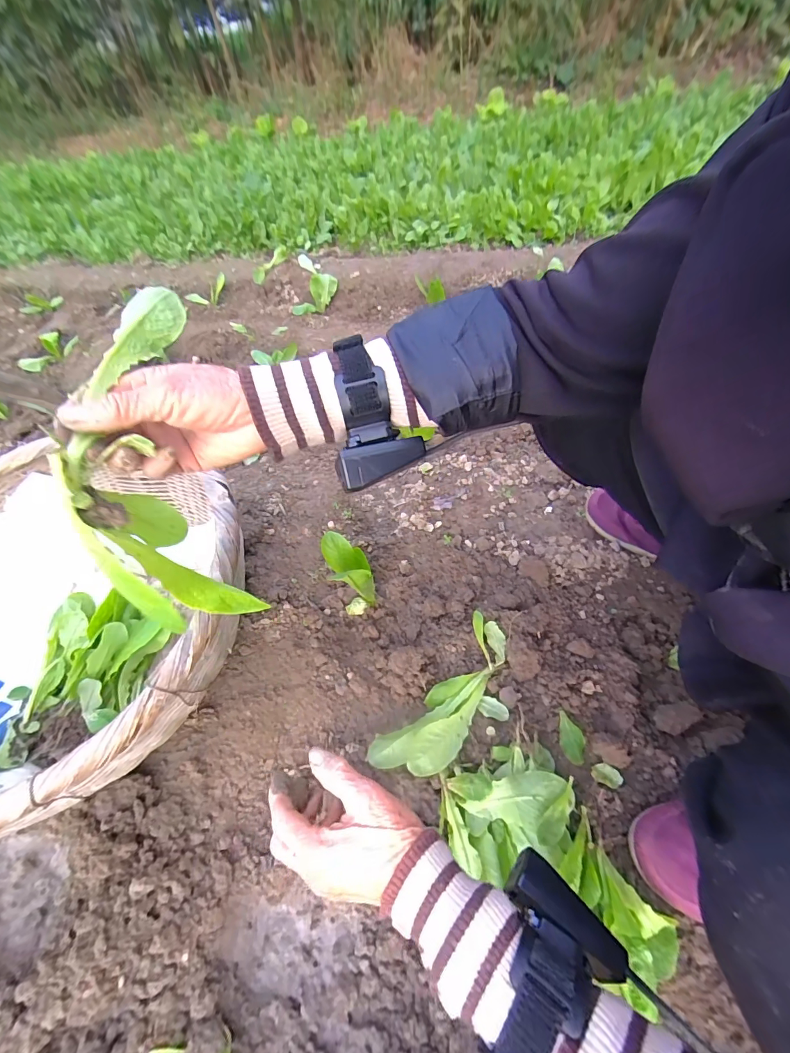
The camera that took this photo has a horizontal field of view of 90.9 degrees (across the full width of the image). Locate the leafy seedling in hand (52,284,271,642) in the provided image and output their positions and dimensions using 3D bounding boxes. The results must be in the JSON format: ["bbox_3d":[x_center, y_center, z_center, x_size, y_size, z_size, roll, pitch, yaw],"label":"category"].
[{"bbox_3d":[-0.160,-0.036,0.271,0.061,0.251,0.109,-1,12,3],"label":"leafy seedling in hand"}]

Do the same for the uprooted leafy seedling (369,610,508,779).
[{"bbox_3d":[0.067,0.206,0.469,0.075,0.024,0.213,32,62,27],"label":"uprooted leafy seedling"}]

